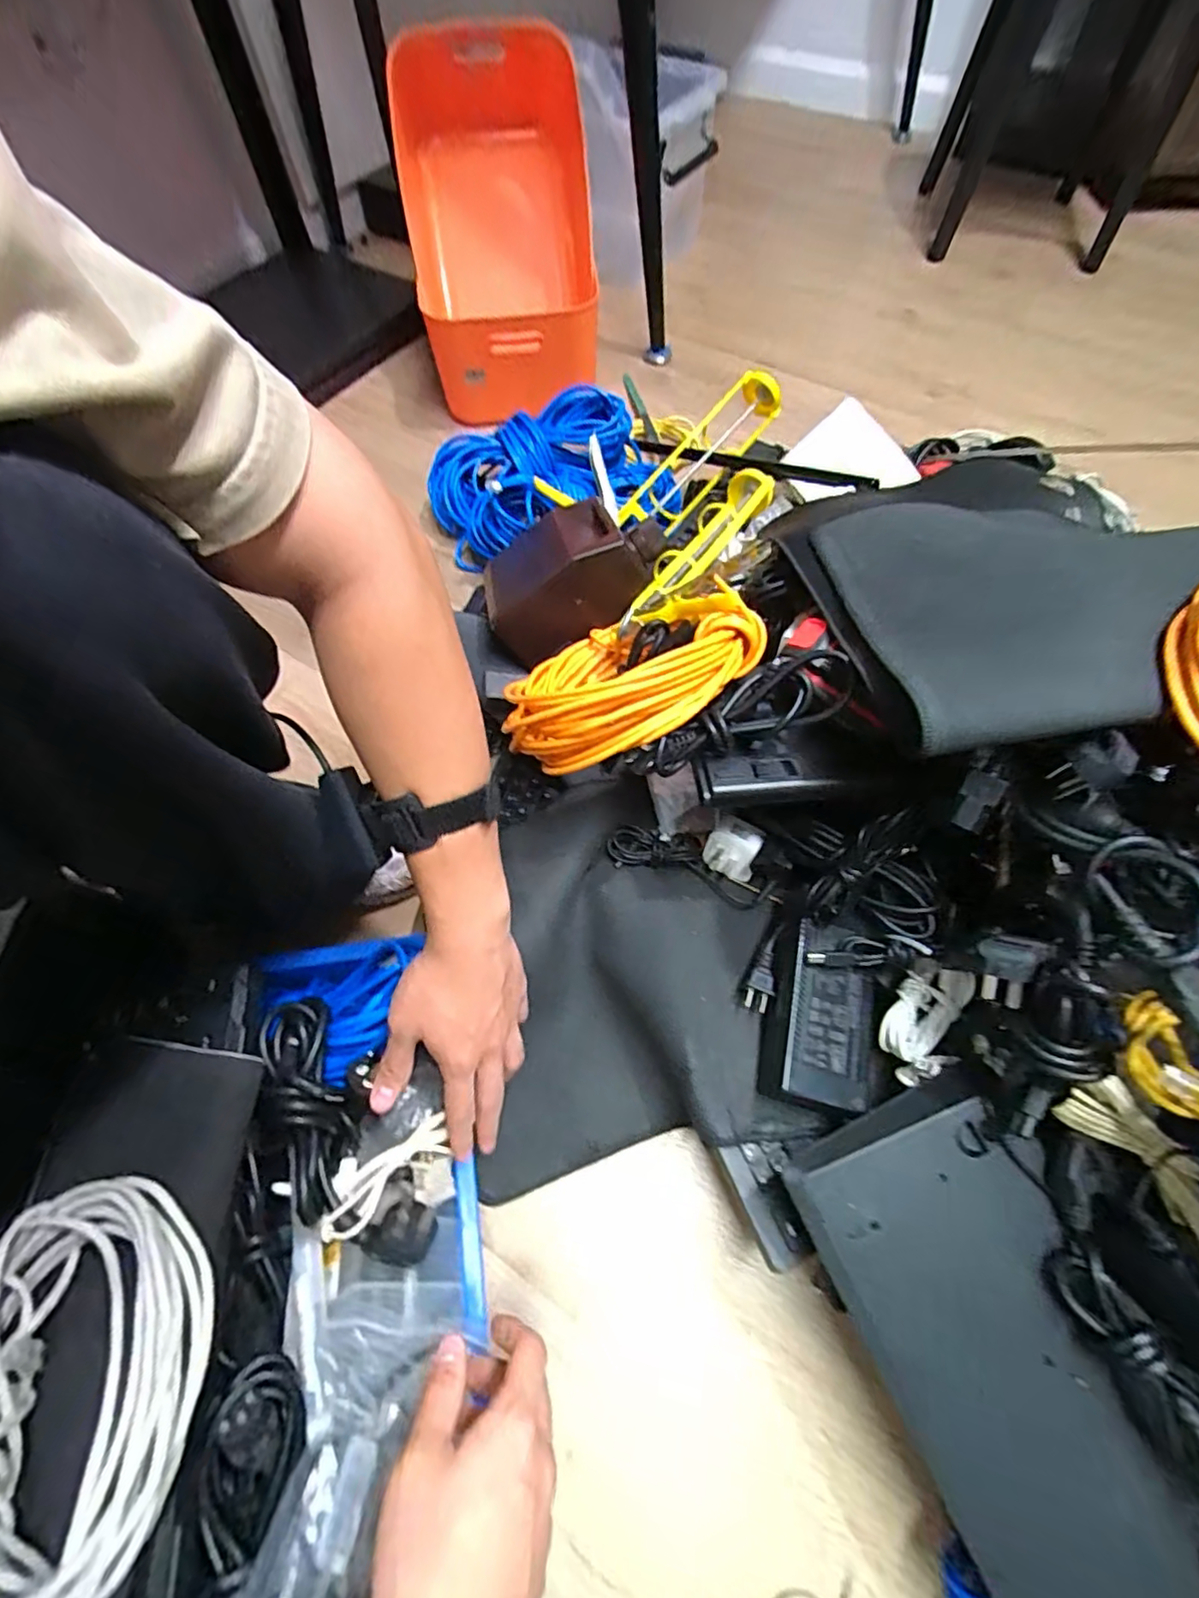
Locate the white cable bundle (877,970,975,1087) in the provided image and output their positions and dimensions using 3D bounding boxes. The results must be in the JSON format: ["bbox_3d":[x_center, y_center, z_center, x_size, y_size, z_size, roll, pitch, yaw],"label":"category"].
[{"bbox_3d":[0.247,0.172,0.470,0.050,0.028,0.092,29,67,15],"label":"white cable bundle"}]

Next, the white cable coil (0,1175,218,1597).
[{"bbox_3d":[-0.282,0.293,0.315,0.196,0.034,0.159,0,56,23],"label":"white cable coil"}]

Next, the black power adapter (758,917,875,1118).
[{"bbox_3d":[0.176,0.174,0.489,0.075,0.047,0.135,14,64,8],"label":"black power adapter"}]

